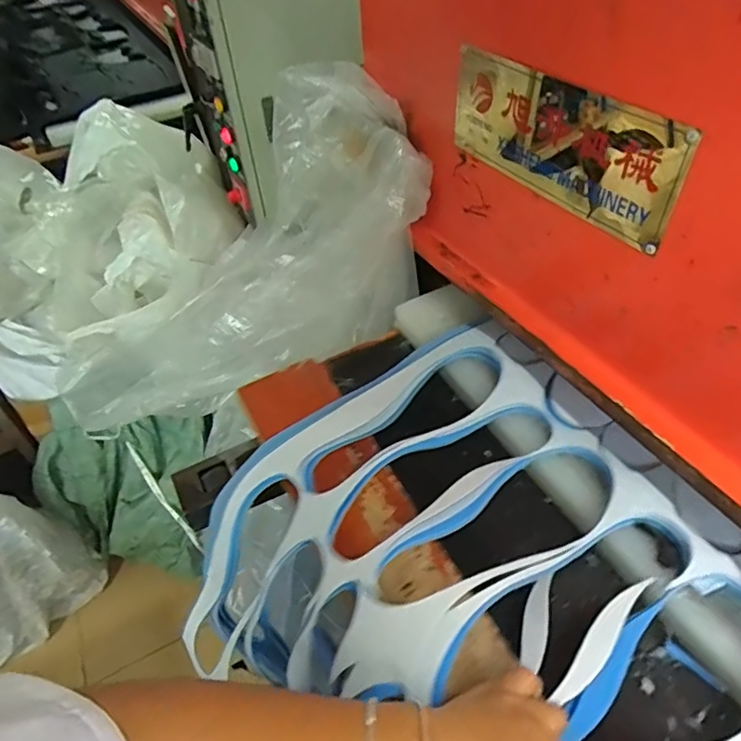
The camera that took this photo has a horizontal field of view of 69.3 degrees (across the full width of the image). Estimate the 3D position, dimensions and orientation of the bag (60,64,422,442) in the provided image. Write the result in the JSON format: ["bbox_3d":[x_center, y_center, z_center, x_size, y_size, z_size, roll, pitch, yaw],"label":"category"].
[{"bbox_3d":[-0.176,-0.116,0.804,0.639,0.214,0.270,-43,50,11],"label":"bag"}]

